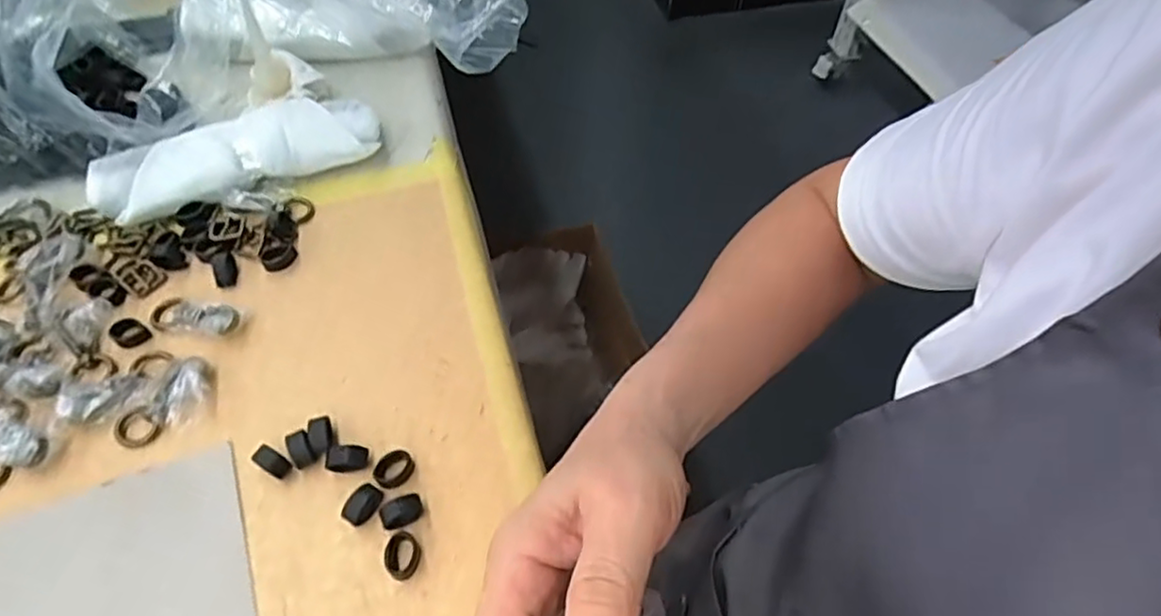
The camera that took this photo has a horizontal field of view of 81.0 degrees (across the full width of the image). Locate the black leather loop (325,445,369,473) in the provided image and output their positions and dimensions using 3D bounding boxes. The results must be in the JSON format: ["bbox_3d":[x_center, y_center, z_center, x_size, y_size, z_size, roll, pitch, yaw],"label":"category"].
[{"bbox_3d":[-0.123,0.080,0.359,0.020,0.012,0.012,-1,53,-5],"label":"black leather loop"}]

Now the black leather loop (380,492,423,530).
[{"bbox_3d":[-0.090,0.102,0.340,0.021,0.010,0.012,-12,55,-13],"label":"black leather loop"}]

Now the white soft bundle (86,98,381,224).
[{"bbox_3d":[-0.240,-0.111,0.482,0.186,0.034,0.057,-19,56,-17],"label":"white soft bundle"}]

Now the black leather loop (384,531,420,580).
[{"bbox_3d":[-0.087,0.120,0.330,0.016,0.009,0.023,5,53,0],"label":"black leather loop"}]

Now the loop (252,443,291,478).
[{"bbox_3d":[-0.163,0.081,0.358,0.021,0.010,0.011,30,56,18],"label":"loop"}]

